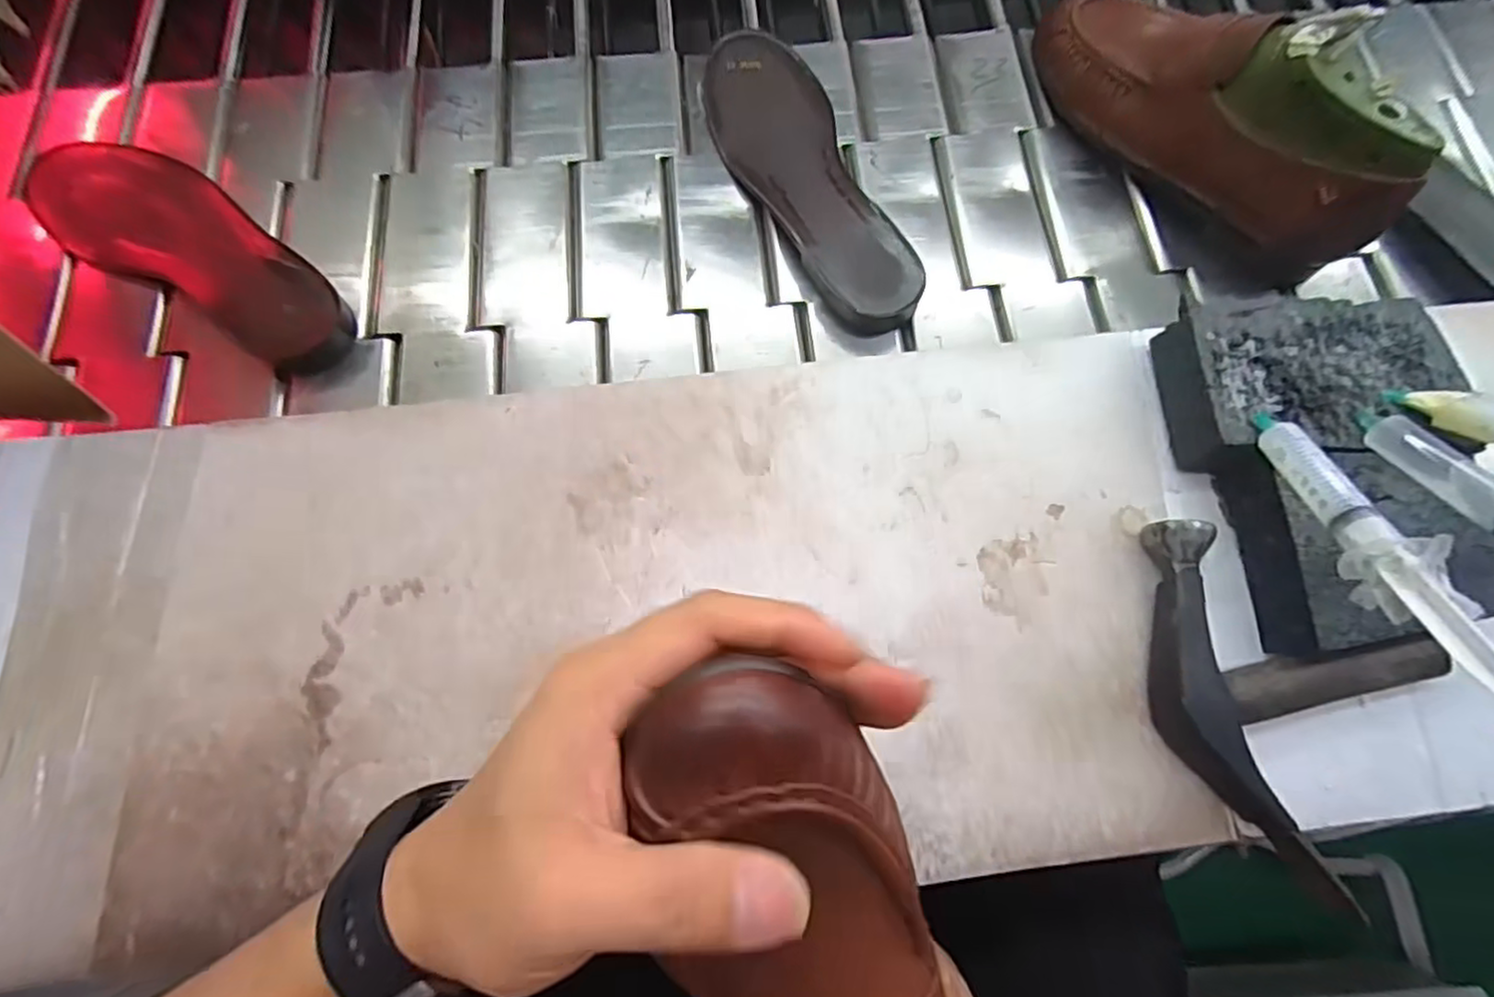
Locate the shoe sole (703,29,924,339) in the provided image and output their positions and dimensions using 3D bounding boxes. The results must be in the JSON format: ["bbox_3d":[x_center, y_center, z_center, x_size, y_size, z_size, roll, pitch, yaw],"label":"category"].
[{"bbox_3d":[0.036,-0.222,0.448,0.080,0.021,0.252,-19,74,-7],"label":"shoe sole"}]

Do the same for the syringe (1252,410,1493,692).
[{"bbox_3d":[0.232,0.012,0.248,0.016,0.026,0.164,6,41,0],"label":"syringe"}]

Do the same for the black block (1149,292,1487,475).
[{"bbox_3d":[0.279,-0.057,0.334,0.124,0.037,0.079,0,73,-1],"label":"black block"}]

